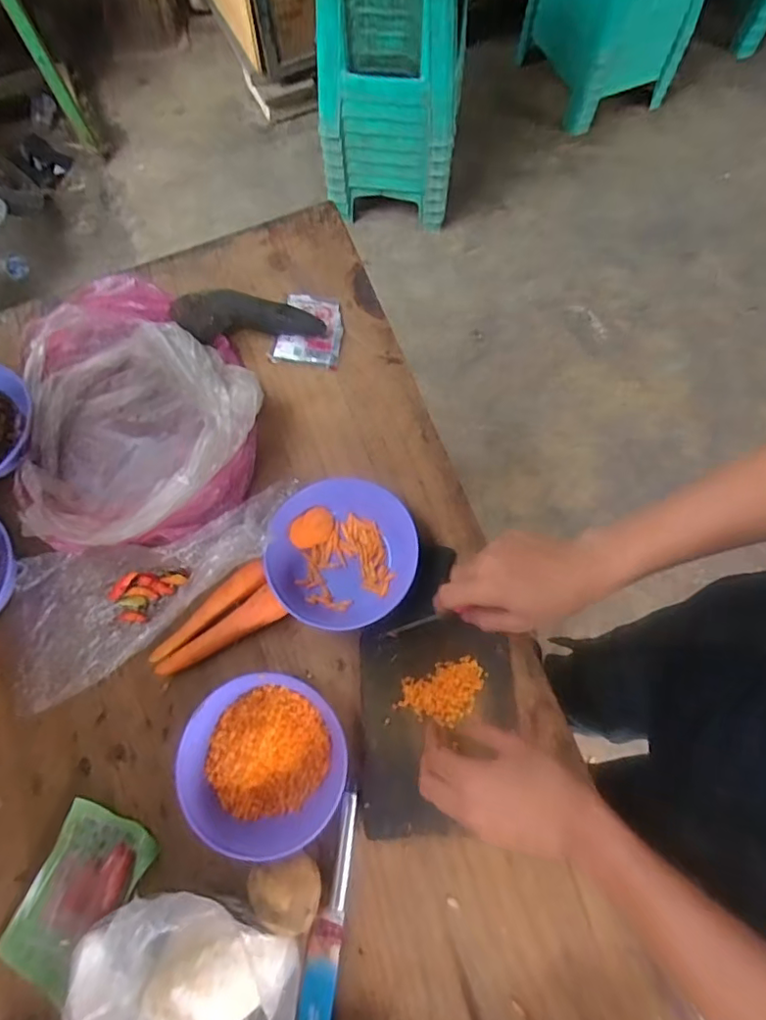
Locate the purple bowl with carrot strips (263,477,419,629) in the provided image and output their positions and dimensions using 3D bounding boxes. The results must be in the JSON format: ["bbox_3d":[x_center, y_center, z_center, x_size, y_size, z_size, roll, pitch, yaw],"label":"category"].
[{"bbox_3d":[-0.039,0.042,0.556,0.137,0.062,0.143,0,71,-1],"label":"purple bowl with carrot strips"}]

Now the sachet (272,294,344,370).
[{"bbox_3d":[-0.084,-0.218,0.676,0.076,0.012,0.093,10,71,2],"label":"sachet"}]

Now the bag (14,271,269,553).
[{"bbox_3d":[-0.270,-0.127,0.618,0.251,0.094,0.322,-12,71,-6],"label":"bag"}]

